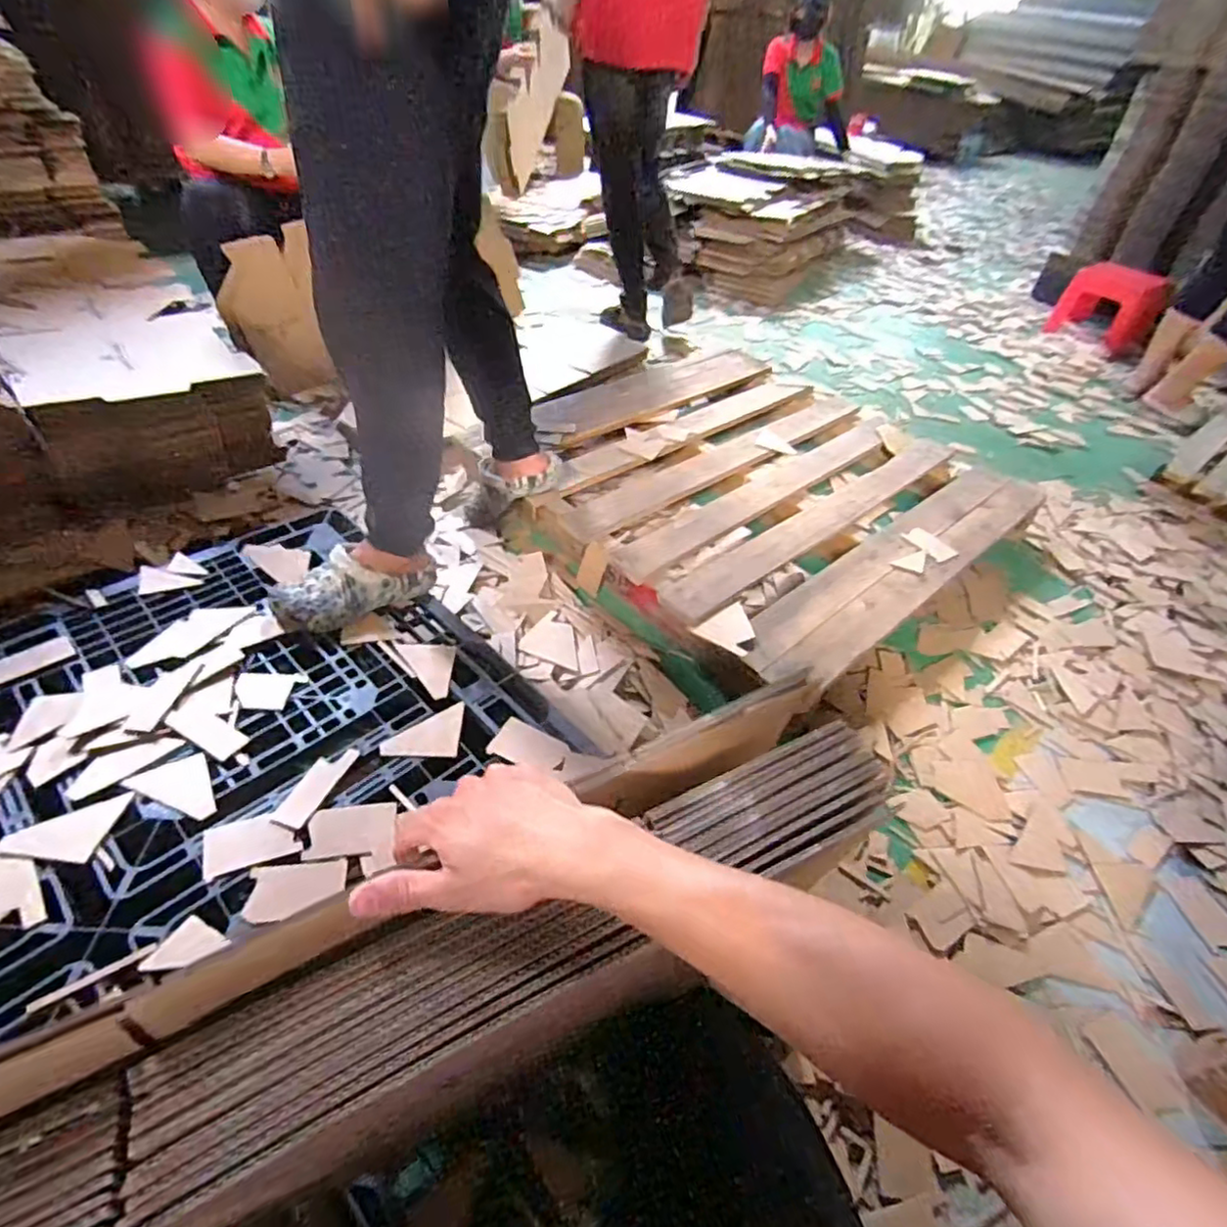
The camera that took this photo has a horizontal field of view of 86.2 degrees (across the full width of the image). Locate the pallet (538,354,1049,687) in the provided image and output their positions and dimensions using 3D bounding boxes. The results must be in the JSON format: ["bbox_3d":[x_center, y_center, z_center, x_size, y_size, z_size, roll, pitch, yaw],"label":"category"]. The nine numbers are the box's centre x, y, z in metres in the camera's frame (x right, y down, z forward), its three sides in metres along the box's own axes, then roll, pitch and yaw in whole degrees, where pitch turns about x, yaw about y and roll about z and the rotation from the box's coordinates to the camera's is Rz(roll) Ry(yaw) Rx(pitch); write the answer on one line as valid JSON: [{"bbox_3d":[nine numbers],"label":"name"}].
[{"bbox_3d":[0.318,-0.313,1.500,0.943,0.123,0.947,-28,54,-32],"label":"pallet"}]

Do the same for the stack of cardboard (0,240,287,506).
[{"bbox_3d":[-1.108,-0.592,1.401,0.407,0.243,1.046,-28,54,-32],"label":"stack of cardboard"}]

